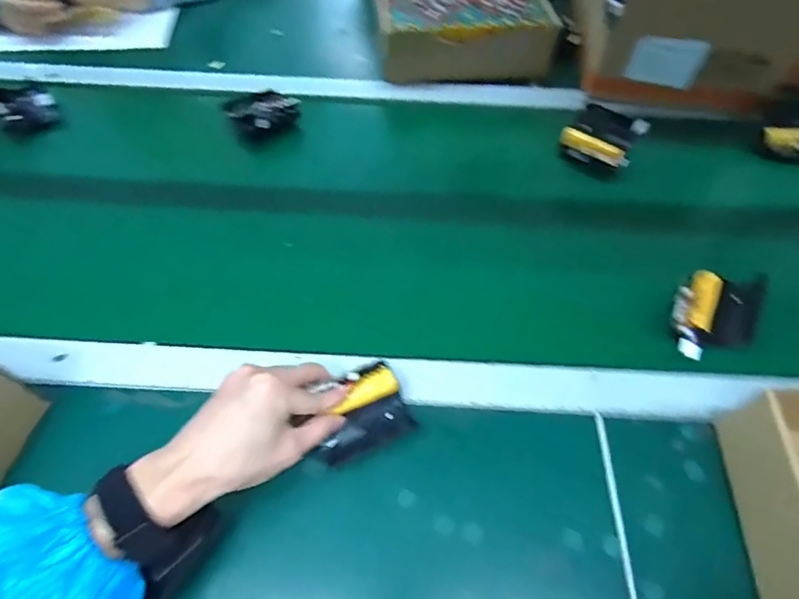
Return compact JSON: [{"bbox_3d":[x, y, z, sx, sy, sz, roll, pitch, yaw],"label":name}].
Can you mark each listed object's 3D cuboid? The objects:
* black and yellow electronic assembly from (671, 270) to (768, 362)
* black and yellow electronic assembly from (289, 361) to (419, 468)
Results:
[{"bbox_3d":[0.294,0.014,0.445,0.063,0.029,0.107,26,60,14],"label":"black and yellow electronic assembly"},{"bbox_3d":[-0.033,0.093,0.391,0.082,0.034,0.057,-23,61,-16],"label":"black and yellow electronic assembly"}]

